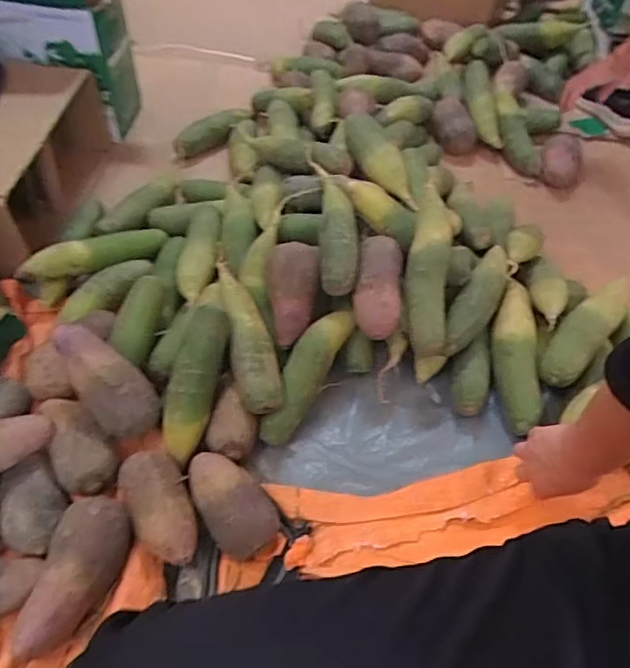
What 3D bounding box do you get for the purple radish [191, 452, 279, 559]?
[{"bbox_3d":[-0.101,0.200,0.677,0.074,0.070,0.135,-28,59,-22],"label":"purple radish"}]

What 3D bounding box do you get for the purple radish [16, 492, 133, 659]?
[{"bbox_3d":[-0.260,0.254,0.604,0.079,0.055,0.165,22,55,13],"label":"purple radish"}]

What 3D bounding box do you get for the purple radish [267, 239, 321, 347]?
[{"bbox_3d":[-0.029,-0.061,0.771,0.070,0.051,0.143,4,70,-1],"label":"purple radish"}]

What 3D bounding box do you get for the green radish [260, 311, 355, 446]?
[{"bbox_3d":[-0.016,0.052,0.757,0.050,0.058,0.203,27,81,16],"label":"green radish"}]

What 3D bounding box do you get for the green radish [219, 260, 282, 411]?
[{"bbox_3d":[-0.088,-0.002,0.740,0.056,0.045,0.208,-13,72,-13],"label":"green radish"}]

